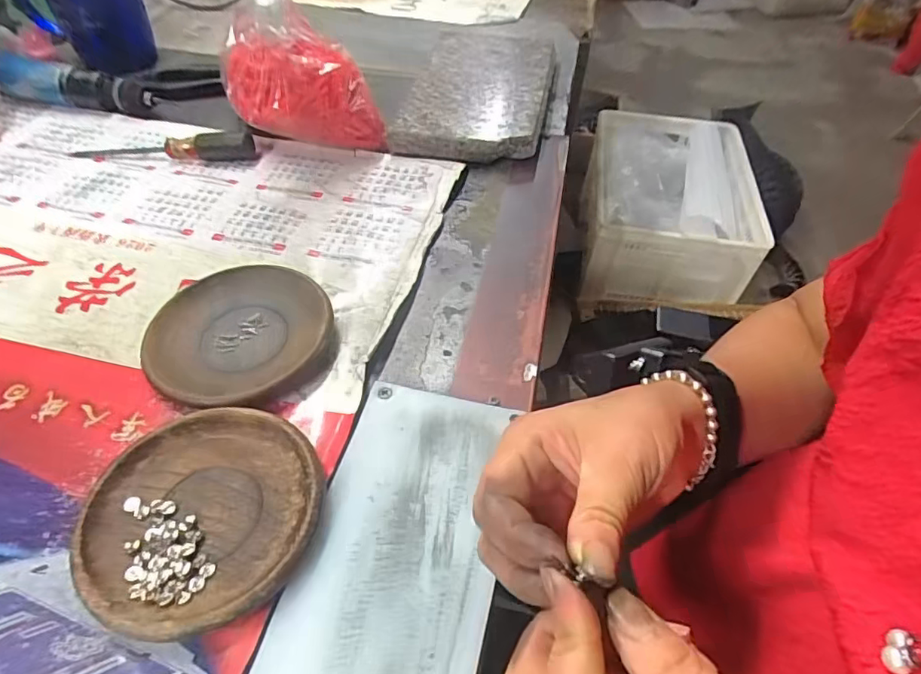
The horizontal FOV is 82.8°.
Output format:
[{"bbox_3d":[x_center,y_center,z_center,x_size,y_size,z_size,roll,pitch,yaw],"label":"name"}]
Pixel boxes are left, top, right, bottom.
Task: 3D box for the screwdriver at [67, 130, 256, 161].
[{"bbox_3d":[-0.272,-0.174,0.472,0.165,0.025,0.023,-1,50,-1],"label":"screwdriver"}]

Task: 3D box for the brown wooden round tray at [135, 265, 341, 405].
[{"bbox_3d":[-0.138,-0.002,0.336,0.108,0.015,0.113,0,50,0],"label":"brown wooden round tray"}]

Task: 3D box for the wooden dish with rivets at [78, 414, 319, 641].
[{"bbox_3d":[-0.126,0.086,0.260,0.110,0.017,0.109,0,50,0],"label":"wooden dish with rivets"}]

